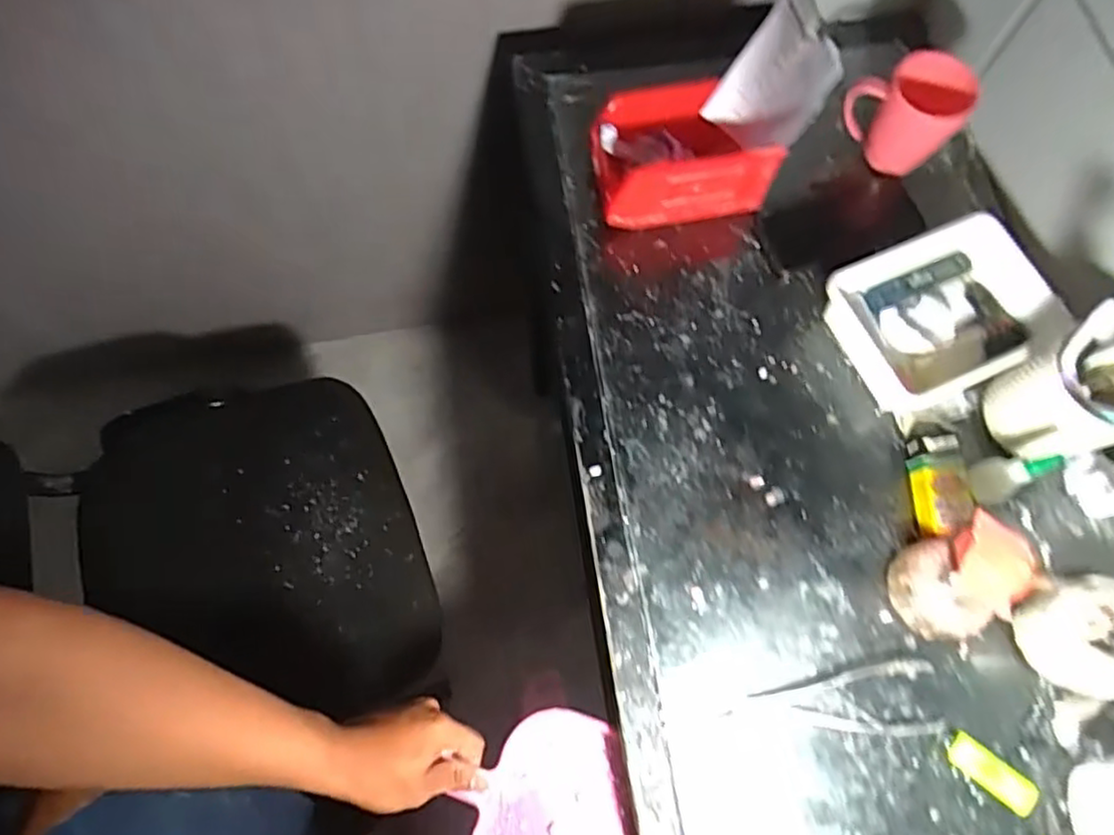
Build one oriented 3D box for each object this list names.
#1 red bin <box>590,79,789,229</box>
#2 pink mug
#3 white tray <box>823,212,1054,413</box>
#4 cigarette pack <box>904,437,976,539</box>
[{"bbox_3d":[0.124,-0.264,0.696,0.168,0.088,0.100,-9,72,-4],"label":"red bin"},{"bbox_3d":[0.357,-0.313,0.711,0.106,0.106,0.072,39,75,11],"label":"pink mug"},{"bbox_3d":[0.376,-0.101,0.663,0.198,0.060,0.148,-25,74,-9],"label":"white tray"},{"bbox_3d":[0.346,0.063,0.622,0.046,0.029,0.089,-2,72,-2],"label":"cigarette pack"}]

